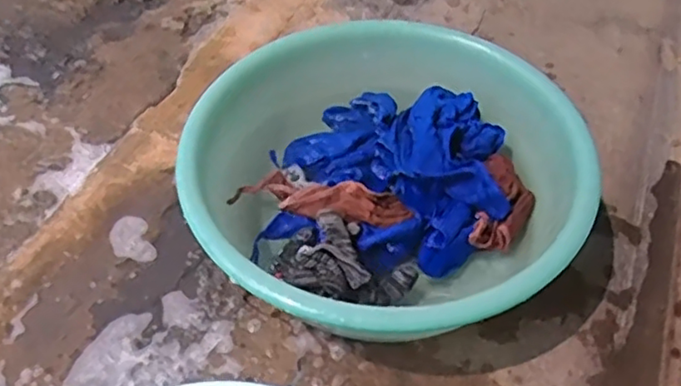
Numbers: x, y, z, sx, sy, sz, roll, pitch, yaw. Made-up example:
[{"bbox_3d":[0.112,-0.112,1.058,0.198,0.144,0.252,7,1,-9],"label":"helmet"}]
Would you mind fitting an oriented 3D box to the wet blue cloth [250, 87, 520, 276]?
[{"bbox_3d":[0.049,-0.024,0.620,0.221,0.060,0.202,9,52,5],"label":"wet blue cloth"}]

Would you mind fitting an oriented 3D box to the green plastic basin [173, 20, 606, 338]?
[{"bbox_3d":[0.041,-0.005,0.599,0.343,0.128,0.338,-1,50,1],"label":"green plastic basin"}]

